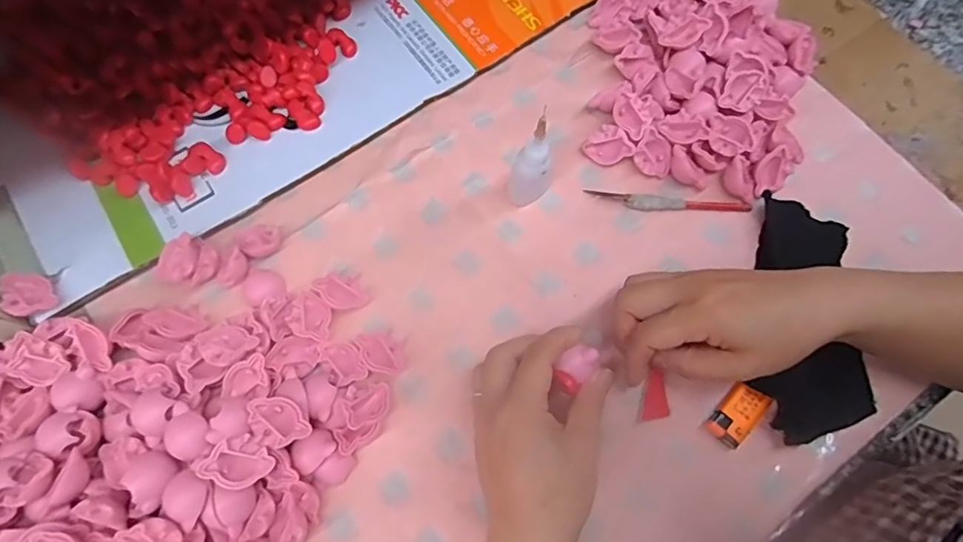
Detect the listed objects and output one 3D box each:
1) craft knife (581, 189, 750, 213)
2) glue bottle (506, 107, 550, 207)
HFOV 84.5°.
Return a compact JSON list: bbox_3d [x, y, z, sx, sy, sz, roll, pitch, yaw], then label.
[{"bbox_3d":[0.140,-0.051,0.399,0.118,0.010,0.015,5,75,3],"label":"craft knife"},{"bbox_3d":[0.035,-0.074,0.359,0.029,0.084,0.022,6,75,3],"label":"glue bottle"}]

